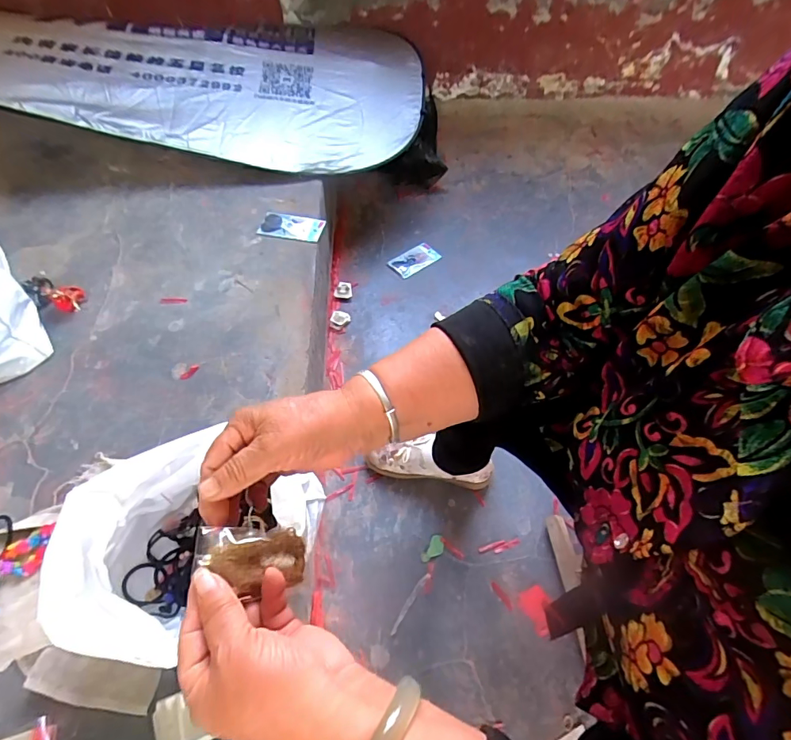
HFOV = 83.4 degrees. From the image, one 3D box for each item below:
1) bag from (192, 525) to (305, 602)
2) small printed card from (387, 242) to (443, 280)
[{"bbox_3d":[-0.096,0.128,0.297,0.071,0.011,0.043,11,61,-26],"label":"bag"},{"bbox_3d":[0.053,-0.299,1.194,0.130,0.006,0.077,-31,61,-21],"label":"small printed card"}]

